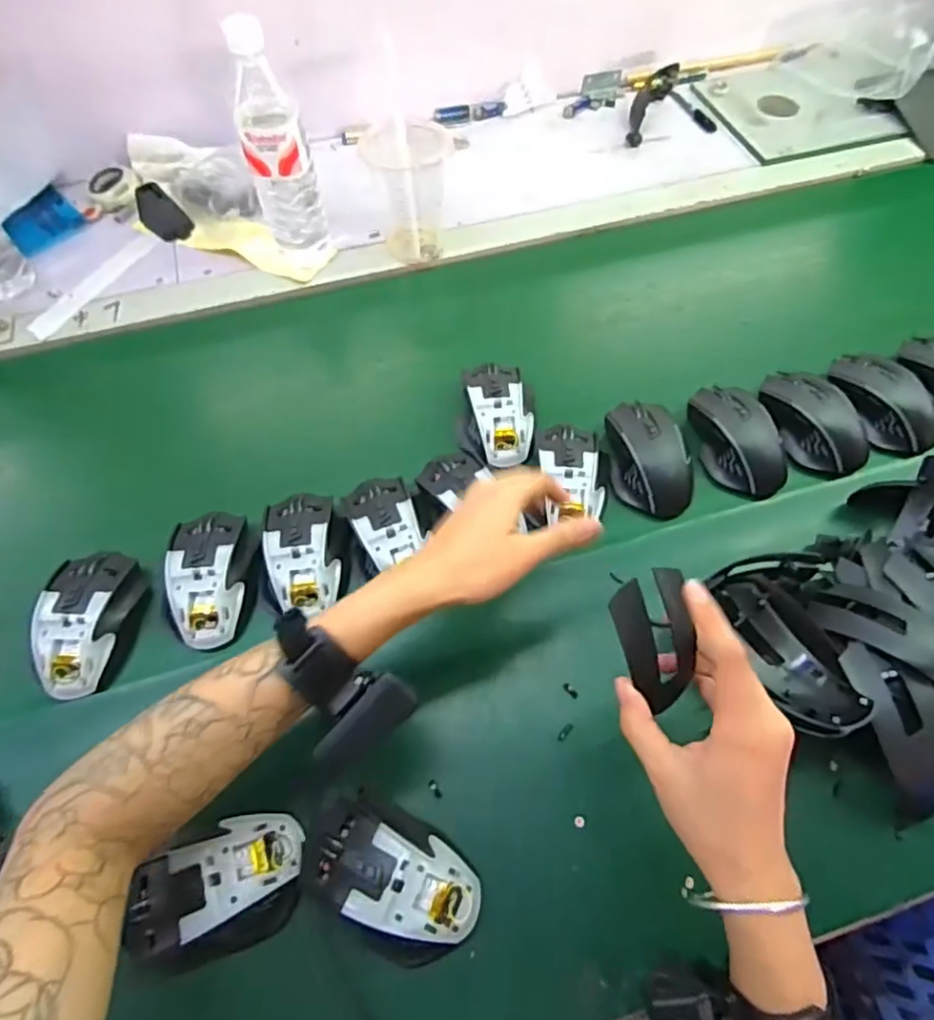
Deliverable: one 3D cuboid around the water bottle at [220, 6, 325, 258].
[{"bbox_3d":[-0.193,-0.356,0.638,0.064,0.224,0.057,-15,63,-8],"label":"water bottle"}]

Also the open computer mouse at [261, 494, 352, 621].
[{"bbox_3d":[-0.138,0.035,0.524,0.074,0.033,0.111,-6,62,-3],"label":"open computer mouse"}]

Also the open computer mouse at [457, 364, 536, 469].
[{"bbox_3d":[0.030,-0.093,0.596,0.070,0.029,0.103,1,62,1],"label":"open computer mouse"}]

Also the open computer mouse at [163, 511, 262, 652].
[{"bbox_3d":[-0.211,0.054,0.517,0.070,0.032,0.114,-6,62,-3],"label":"open computer mouse"}]

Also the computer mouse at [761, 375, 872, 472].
[{"bbox_3d":[0.327,-0.089,0.586,0.066,0.039,0.118,-13,63,-7],"label":"computer mouse"}]

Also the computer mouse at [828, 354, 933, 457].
[{"bbox_3d":[0.403,-0.106,0.596,0.063,0.034,0.116,-24,65,-12],"label":"computer mouse"}]

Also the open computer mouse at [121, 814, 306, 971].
[{"bbox_3d":[-0.161,0.243,0.394,0.107,0.030,0.072,-16,63,-8],"label":"open computer mouse"}]

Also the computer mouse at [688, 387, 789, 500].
[{"bbox_3d":[0.256,-0.070,0.581,0.067,0.037,0.116,-10,62,-5],"label":"computer mouse"}]

